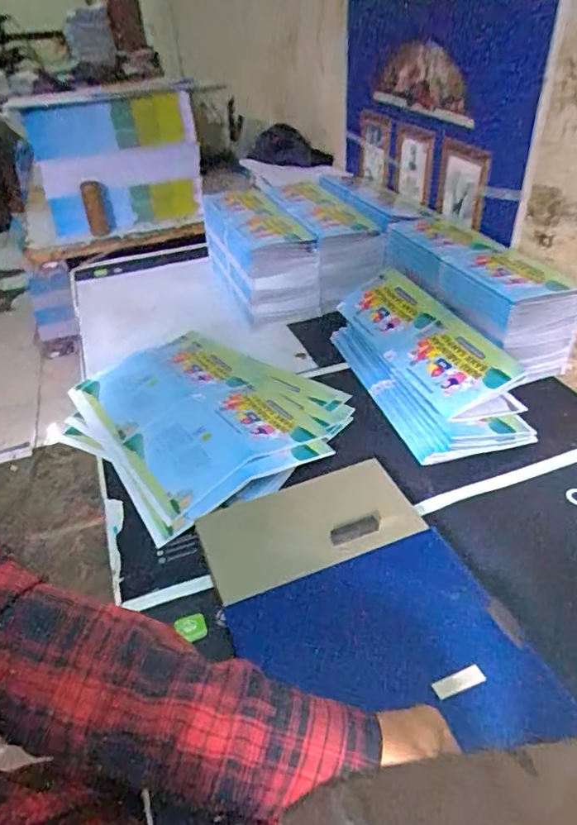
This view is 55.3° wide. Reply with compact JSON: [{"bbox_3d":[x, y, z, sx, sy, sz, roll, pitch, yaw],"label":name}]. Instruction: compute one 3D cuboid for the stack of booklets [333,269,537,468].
[{"bbox_3d":[0.168,-0.087,0.741,0.144,0.067,0.376,-13,38,-12],"label":"stack of booklets"}]

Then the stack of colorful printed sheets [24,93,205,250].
[{"bbox_3d":[-0.367,-0.521,1.168,0.348,0.276,0.066,-6,21,-7],"label":"stack of colorful printed sheets"}]

